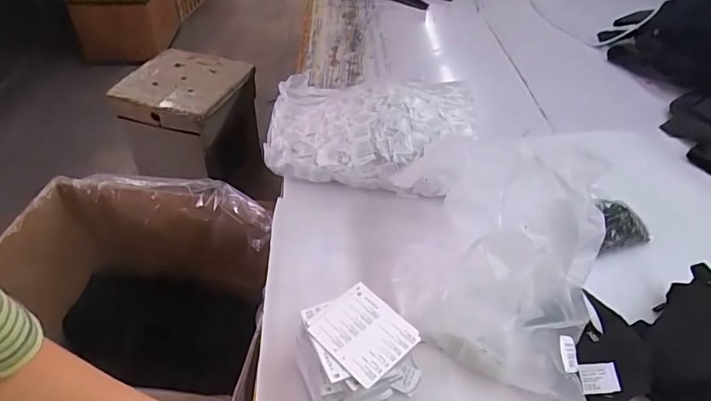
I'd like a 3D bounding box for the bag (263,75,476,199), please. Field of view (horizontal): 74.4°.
[{"bbox_3d":[0.019,-0.149,0.942,0.409,0.101,0.316,9,42,7],"label":"bag"}]

